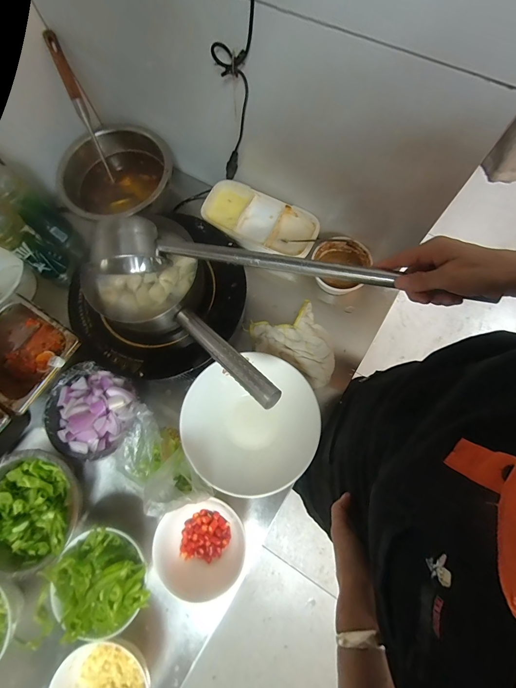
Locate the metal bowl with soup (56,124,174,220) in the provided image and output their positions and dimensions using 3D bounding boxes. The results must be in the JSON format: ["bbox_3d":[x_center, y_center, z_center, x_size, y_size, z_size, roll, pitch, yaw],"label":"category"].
[{"bbox_3d":[-0.300,-0.357,0.670,0.215,0.107,0.185,-28,74,-6],"label":"metal bowl with soup"}]

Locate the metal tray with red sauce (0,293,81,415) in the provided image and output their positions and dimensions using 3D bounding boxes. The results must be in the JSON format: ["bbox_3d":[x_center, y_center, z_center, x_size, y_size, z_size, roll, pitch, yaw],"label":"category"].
[{"bbox_3d":[-0.416,0.028,0.589,0.179,0.099,0.160,32,77,11],"label":"metal tray with red sauce"}]

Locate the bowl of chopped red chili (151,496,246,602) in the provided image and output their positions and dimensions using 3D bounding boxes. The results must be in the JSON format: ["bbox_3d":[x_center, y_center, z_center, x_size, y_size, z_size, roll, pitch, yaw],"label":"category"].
[{"bbox_3d":[-0.089,0.328,0.508,0.137,0.057,0.129,-1,73,2],"label":"bowl of chopped red chili"}]

